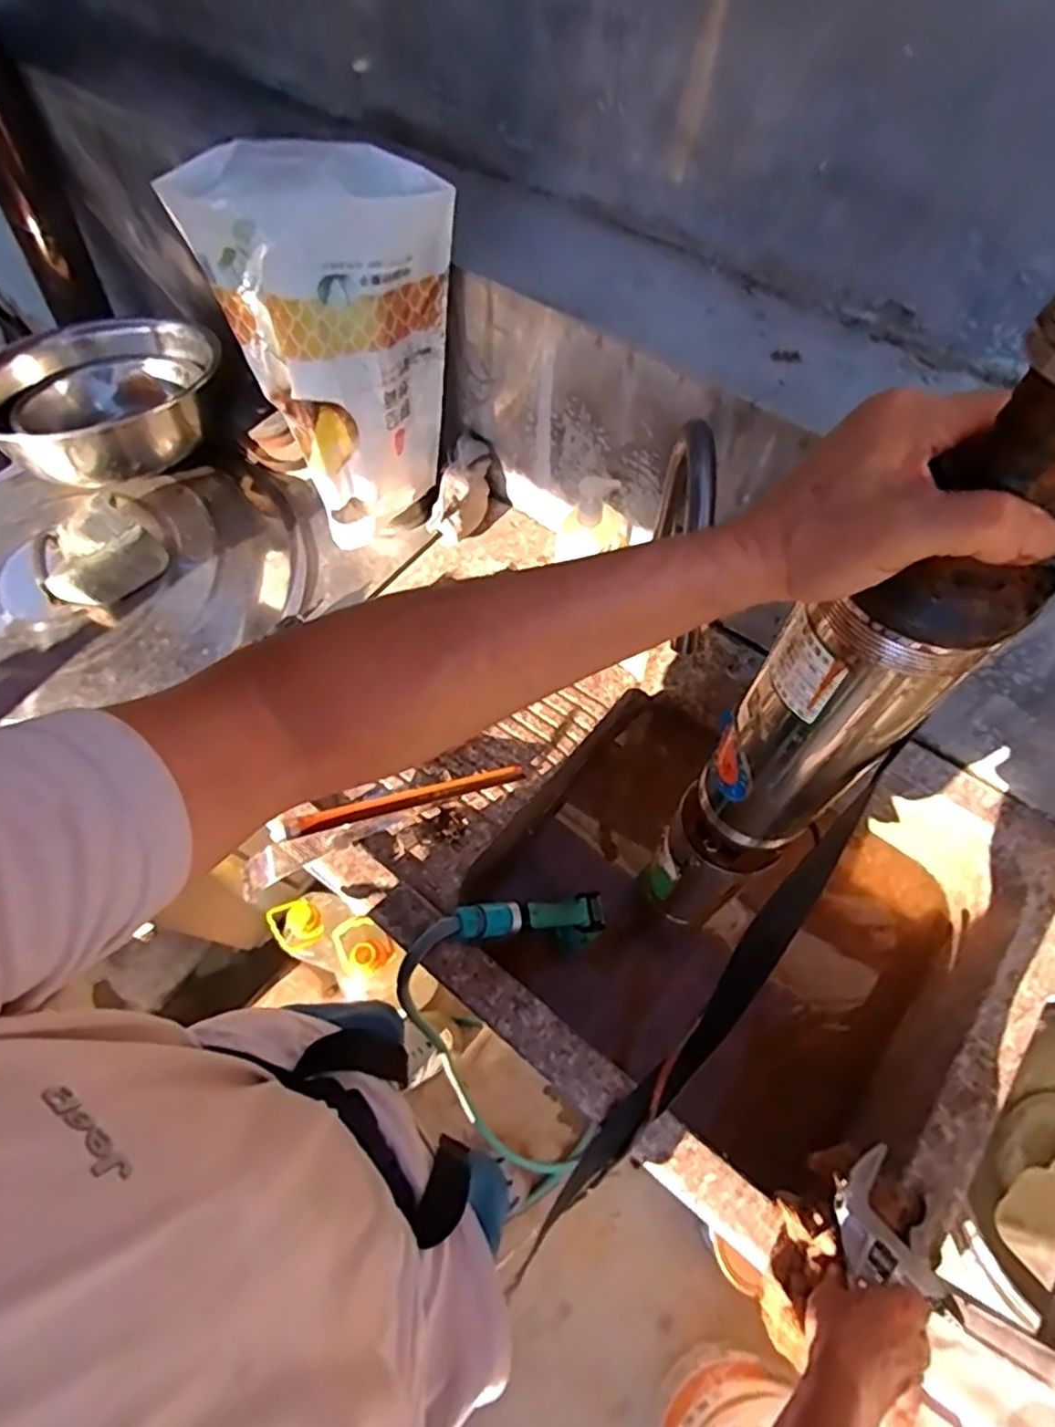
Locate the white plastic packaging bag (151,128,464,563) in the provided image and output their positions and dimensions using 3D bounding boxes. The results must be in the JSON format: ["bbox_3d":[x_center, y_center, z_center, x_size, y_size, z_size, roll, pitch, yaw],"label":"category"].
[{"bbox_3d":[-0.194,-0.395,0.735,0.205,0.352,0.151,-37,69,-16],"label":"white plastic packaging bag"}]

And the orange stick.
[{"bbox_3d":[-0.131,0.096,0.769,0.269,0.017,0.021,-12,63,-21],"label":"orange stick"}]

